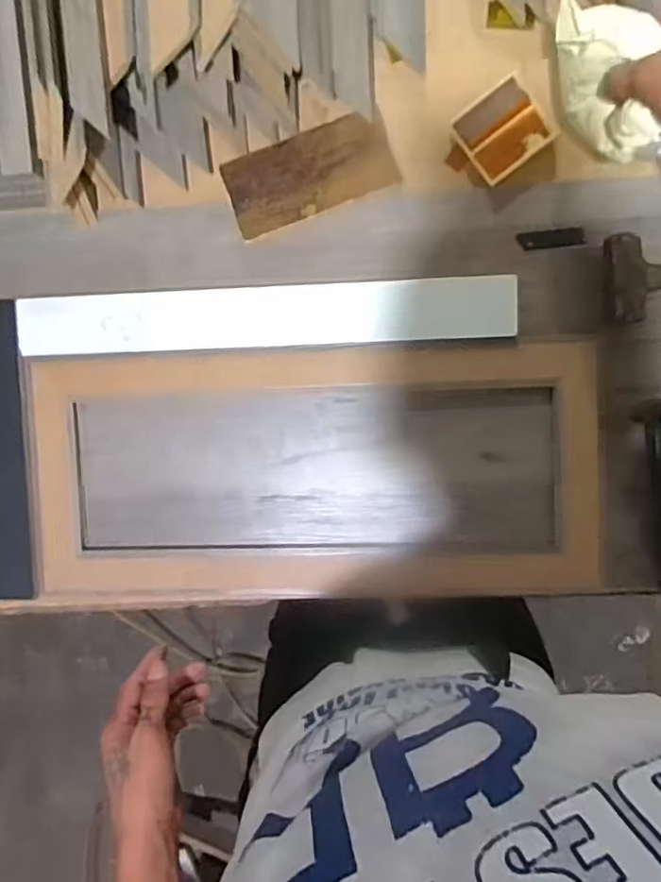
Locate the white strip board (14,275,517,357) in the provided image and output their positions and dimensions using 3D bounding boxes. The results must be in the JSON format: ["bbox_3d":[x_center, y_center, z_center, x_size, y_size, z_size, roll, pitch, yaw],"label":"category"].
[{"bbox_3d":[-0.062,-0.114,0.567,0.447,0.020,0.055,-2,93,4],"label":"white strip board"}]

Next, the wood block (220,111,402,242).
[{"bbox_3d":[-0.017,-0.239,0.556,0.149,0.021,0.070,-23,94,6],"label":"wood block"}]

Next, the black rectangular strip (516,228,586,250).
[{"bbox_3d":[0.194,-0.178,0.547,0.055,0.006,0.015,1,93,19],"label":"black rectangular strip"}]

